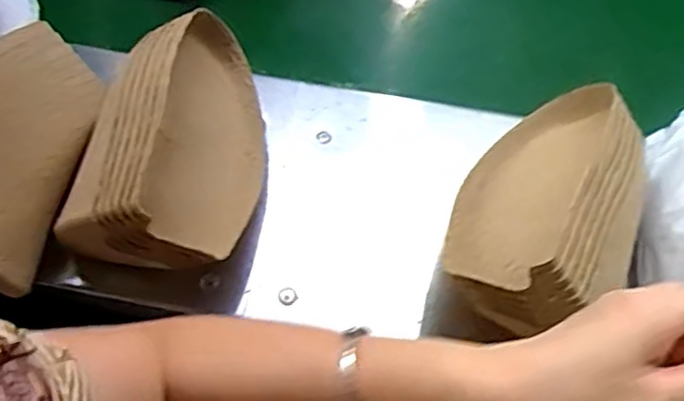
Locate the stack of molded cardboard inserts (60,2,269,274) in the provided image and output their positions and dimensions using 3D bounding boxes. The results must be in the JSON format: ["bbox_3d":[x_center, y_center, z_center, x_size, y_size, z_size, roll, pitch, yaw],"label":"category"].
[{"bbox_3d":[-0.133,-0.047,0.548,0.121,0.127,0.195,14,61,5],"label":"stack of molded cardboard inserts"}]

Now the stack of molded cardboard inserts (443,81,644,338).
[{"bbox_3d":[0.158,-0.014,0.510,0.126,0.088,0.203,19,62,8],"label":"stack of molded cardboard inserts"}]

